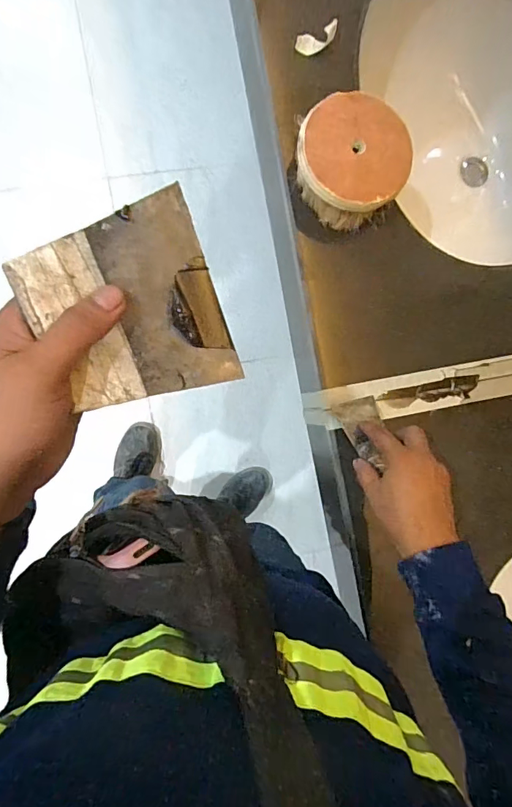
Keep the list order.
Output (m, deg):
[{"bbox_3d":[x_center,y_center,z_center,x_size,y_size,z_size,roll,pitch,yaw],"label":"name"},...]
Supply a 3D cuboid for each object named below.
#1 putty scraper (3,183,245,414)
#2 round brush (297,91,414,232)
[{"bbox_3d":[-0.067,-0.049,0.247,0.096,0.007,0.104,-23,106,-13],"label":"putty scraper"},{"bbox_3d":[0.115,-0.291,0.538,0.129,0.053,0.137,0,89,-7],"label":"round brush"}]

